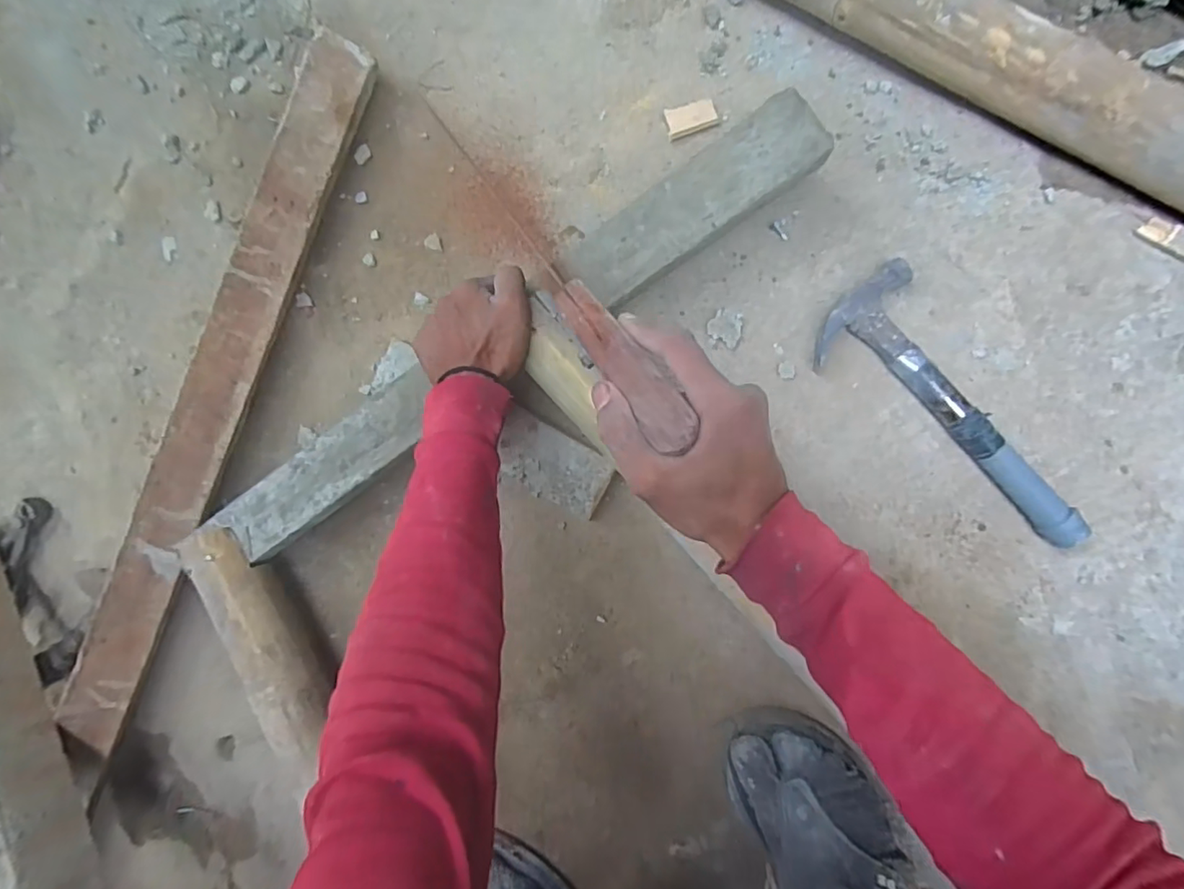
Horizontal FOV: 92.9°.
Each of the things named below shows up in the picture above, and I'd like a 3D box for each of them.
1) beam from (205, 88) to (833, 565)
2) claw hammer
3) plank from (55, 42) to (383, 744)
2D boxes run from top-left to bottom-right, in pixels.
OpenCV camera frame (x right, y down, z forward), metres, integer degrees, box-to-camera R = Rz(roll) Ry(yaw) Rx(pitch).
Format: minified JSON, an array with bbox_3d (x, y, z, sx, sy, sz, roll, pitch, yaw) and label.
[{"bbox_3d":[-0.086,-0.080,0.487,0.625,0.035,0.067,-33,85,6],"label":"beam"},{"bbox_3d":[0.312,-0.028,0.481,0.098,0.029,0.268,-44,84,6],"label":"claw hammer"},{"bbox_3d":[-0.380,-0.041,0.574,0.065,0.060,0.748,23,92,8],"label":"plank"}]

